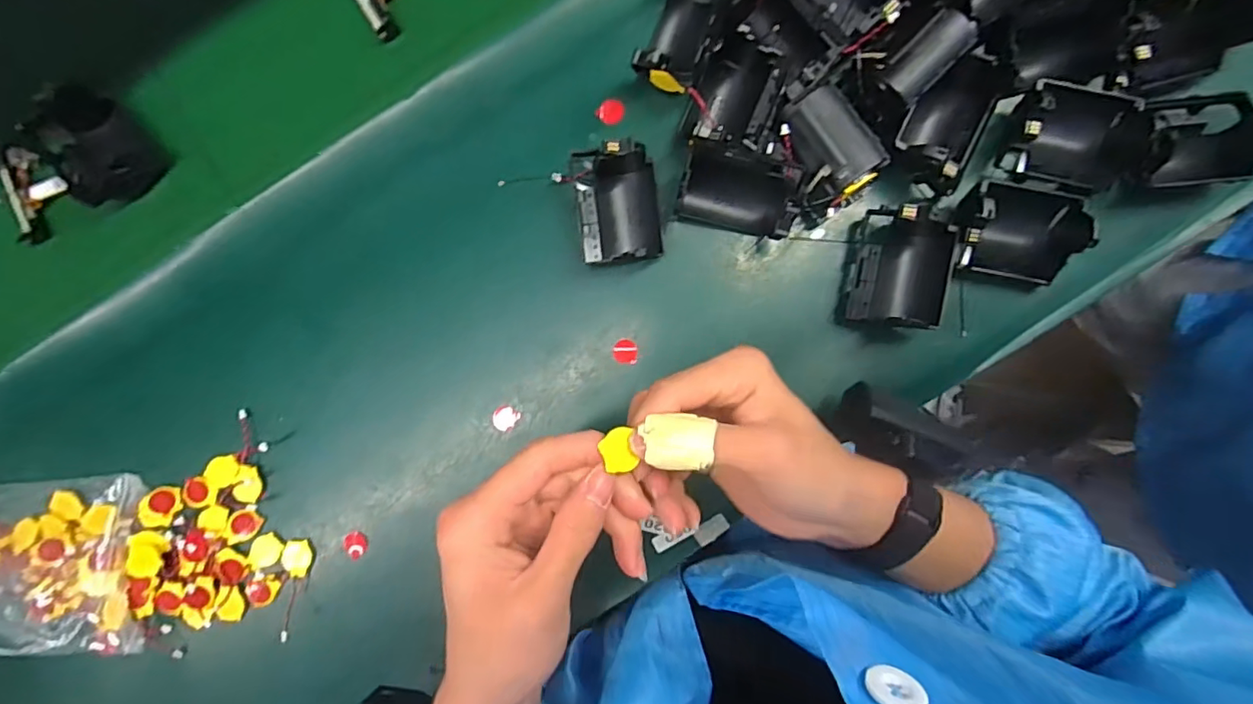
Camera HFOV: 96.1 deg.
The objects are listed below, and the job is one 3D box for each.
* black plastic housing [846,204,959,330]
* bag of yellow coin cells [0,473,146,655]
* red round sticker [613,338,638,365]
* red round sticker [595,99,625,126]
[{"bbox_3d":[0.174,-0.053,0.355,0.049,0.034,0.072,10,89,3],"label":"black plastic housing"},{"bbox_3d":[-0.410,0.145,0.376,0.164,0.018,0.111,-2,88,3],"label":"bag of yellow coin cells"},{"bbox_3d":[-0.001,-0.001,0.377,0.016,0.006,0.017,0,89,3],"label":"red round sticker"},{"bbox_3d":[-0.011,-0.162,0.380,0.019,0.004,0.016,10,101,2],"label":"red round sticker"}]

